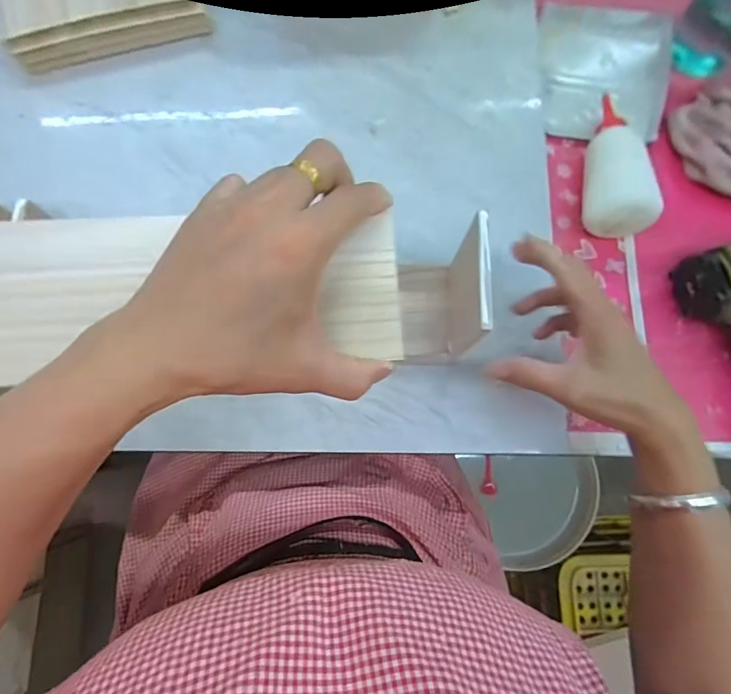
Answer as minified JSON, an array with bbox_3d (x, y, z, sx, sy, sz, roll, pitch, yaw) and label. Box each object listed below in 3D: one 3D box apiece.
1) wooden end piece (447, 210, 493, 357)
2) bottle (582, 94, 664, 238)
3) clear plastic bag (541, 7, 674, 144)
[{"bbox_3d":[0.081,-0.045,0.365,0.007,0.122,0.094,1,78,-1],"label":"wooden end piece"},{"bbox_3d":[0.253,-0.187,0.441,0.066,0.053,0.167,10,78,1],"label":"bottle"},{"bbox_3d":[0.262,-0.305,0.493,0.135,0.022,0.159,1,78,-1],"label":"clear plastic bag"}]

